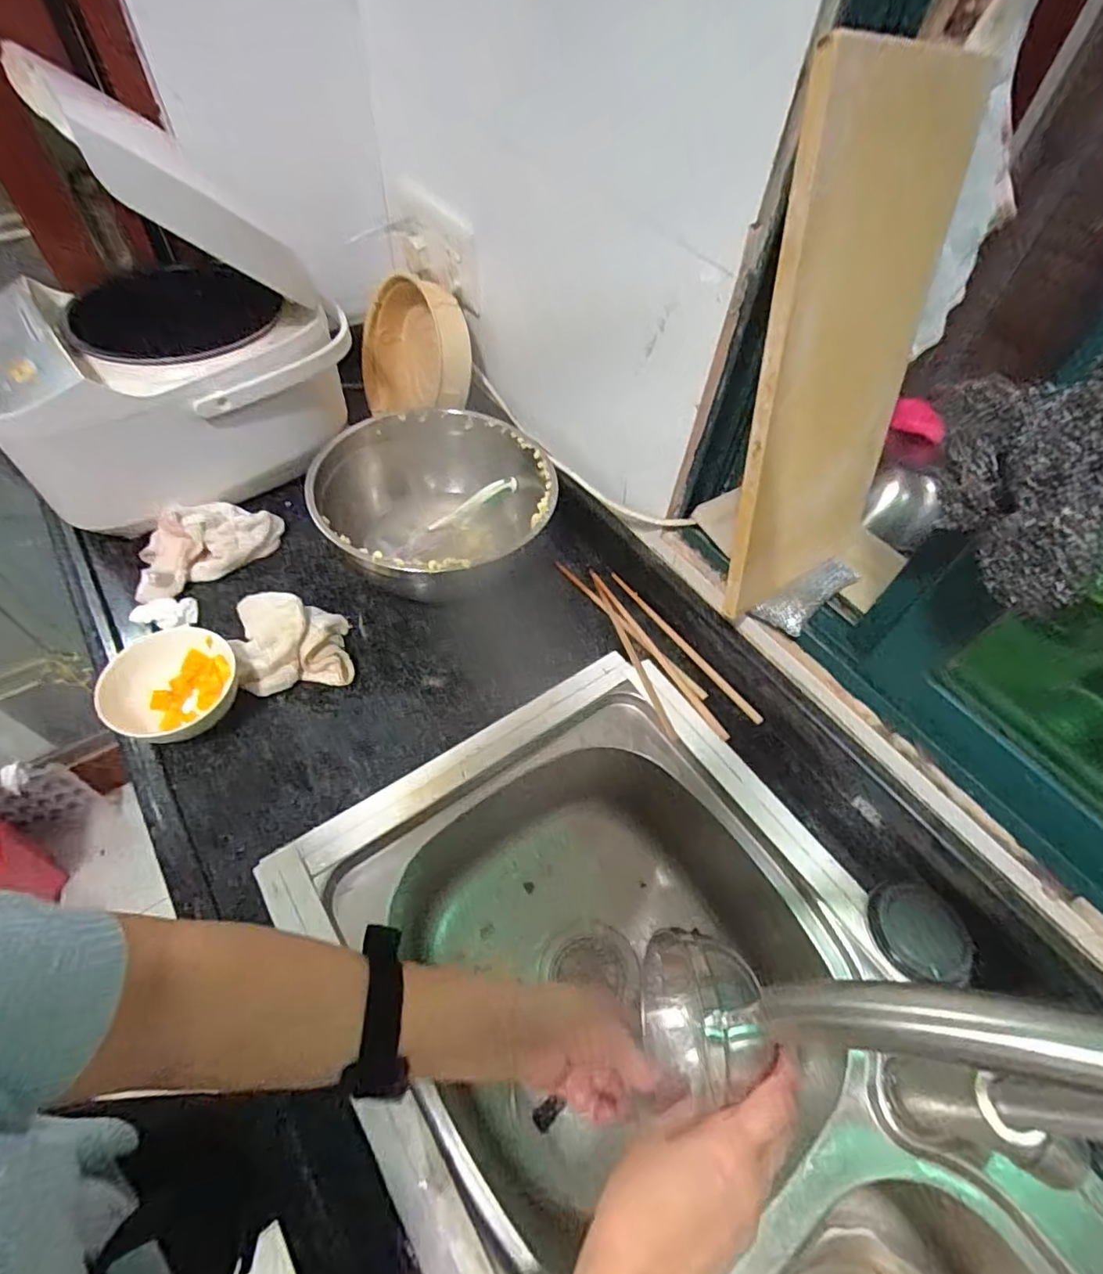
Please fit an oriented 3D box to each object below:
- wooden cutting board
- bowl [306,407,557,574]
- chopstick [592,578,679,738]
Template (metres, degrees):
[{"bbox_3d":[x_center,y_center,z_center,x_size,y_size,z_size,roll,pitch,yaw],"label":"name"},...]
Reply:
[{"bbox_3d":[0.239,-0.211,0.473,0.212,0.372,0.021,-27,44,-28],"label":"wooden cutting board"},{"bbox_3d":[-0.117,-0.134,0.663,0.231,0.120,0.250,-2,56,-5],"label":"bowl"},{"bbox_3d":[0.089,0.022,0.639,0.012,0.011,0.203,-16,57,-12],"label":"chopstick"}]

